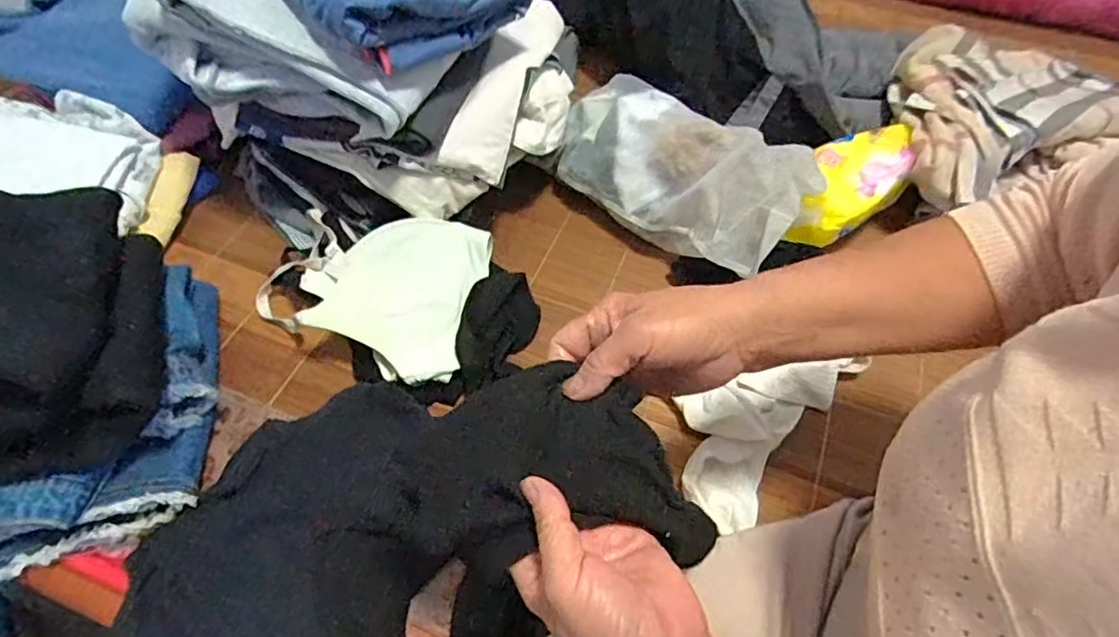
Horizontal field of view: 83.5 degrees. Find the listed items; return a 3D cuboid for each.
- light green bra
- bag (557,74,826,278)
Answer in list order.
[{"bbox_3d":[-0.177,-0.032,0.593,0.220,0.058,0.153,18,56,10],"label":"light green bra"},{"bbox_3d":[0.125,-0.159,0.652,0.269,0.104,0.129,40,62,23],"label":"bag"}]

